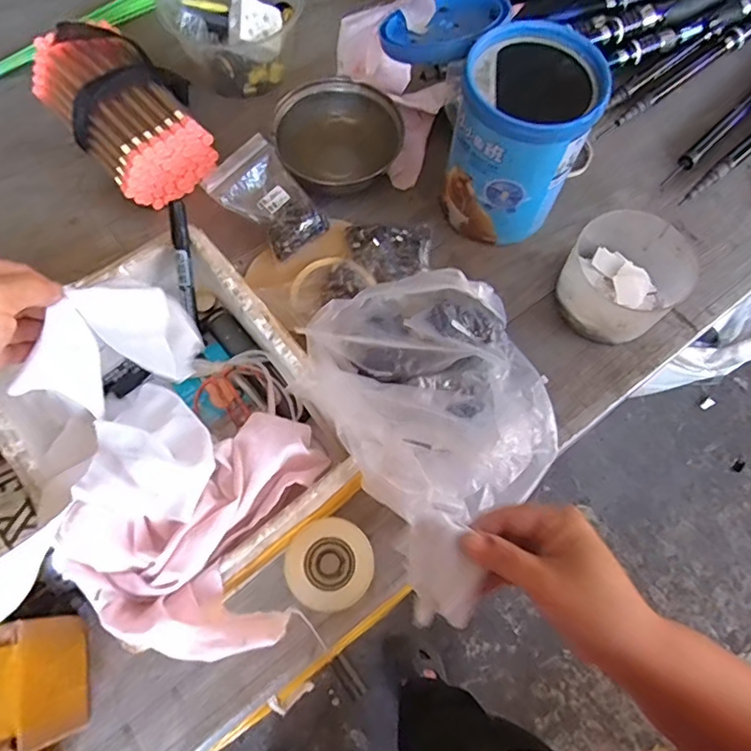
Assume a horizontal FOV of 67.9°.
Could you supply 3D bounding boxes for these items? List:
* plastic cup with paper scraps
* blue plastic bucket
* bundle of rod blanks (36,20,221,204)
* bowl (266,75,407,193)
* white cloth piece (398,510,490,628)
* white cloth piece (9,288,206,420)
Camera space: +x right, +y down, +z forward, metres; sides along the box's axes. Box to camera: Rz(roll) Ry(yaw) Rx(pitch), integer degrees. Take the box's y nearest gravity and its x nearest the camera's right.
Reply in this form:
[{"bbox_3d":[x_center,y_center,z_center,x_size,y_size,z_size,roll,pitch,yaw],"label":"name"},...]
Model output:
[{"bbox_3d":[0.249,-0.100,0.574,0.110,0.071,0.114,1,70,-2],"label":"plastic cup with paper scraps"},{"bbox_3d":[0.141,-0.235,0.568,0.119,0.173,0.125,1,70,-2],"label":"blue plastic bucket"},{"bbox_3d":[-0.274,-0.297,0.630,0.136,0.082,0.214,-39,76,-14],"label":"bundle of rod blanks"},{"bbox_3d":[-0.044,-0.259,0.645,0.137,0.071,0.131,1,70,-2],"label":"bowl"},{"bbox_3d":[0.042,0.120,0.352,0.046,0.018,0.070,-13,90,7],"label":"white cloth piece"},{"bbox_3d":[-0.172,-0.013,0.372,0.107,0.115,0.034,-22,72,-9],"label":"white cloth piece"}]

